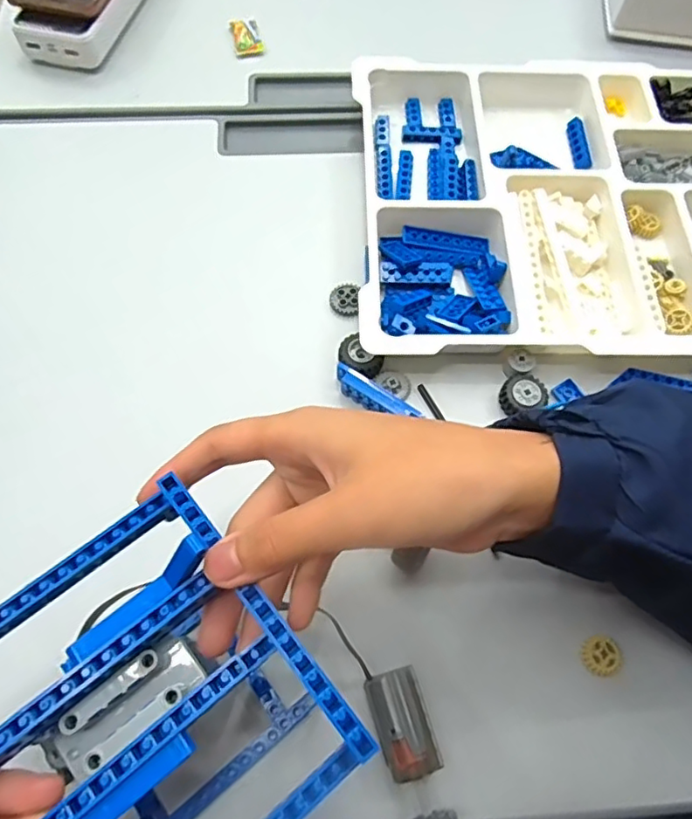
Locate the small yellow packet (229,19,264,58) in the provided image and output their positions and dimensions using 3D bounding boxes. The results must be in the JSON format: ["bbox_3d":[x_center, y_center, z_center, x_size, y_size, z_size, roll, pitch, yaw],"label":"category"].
[{"bbox_3d":[-0.086,-0.325,0.514,0.025,0.010,0.039,-12,66,-8],"label":"small yellow packet"}]

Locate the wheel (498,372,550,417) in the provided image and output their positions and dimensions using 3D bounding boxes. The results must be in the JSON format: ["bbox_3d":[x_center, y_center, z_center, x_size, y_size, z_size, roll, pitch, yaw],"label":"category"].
[{"bbox_3d":[0.111,-0.009,0.377,0.030,0.014,0.025,-14,67,-9],"label":"wheel"}]

